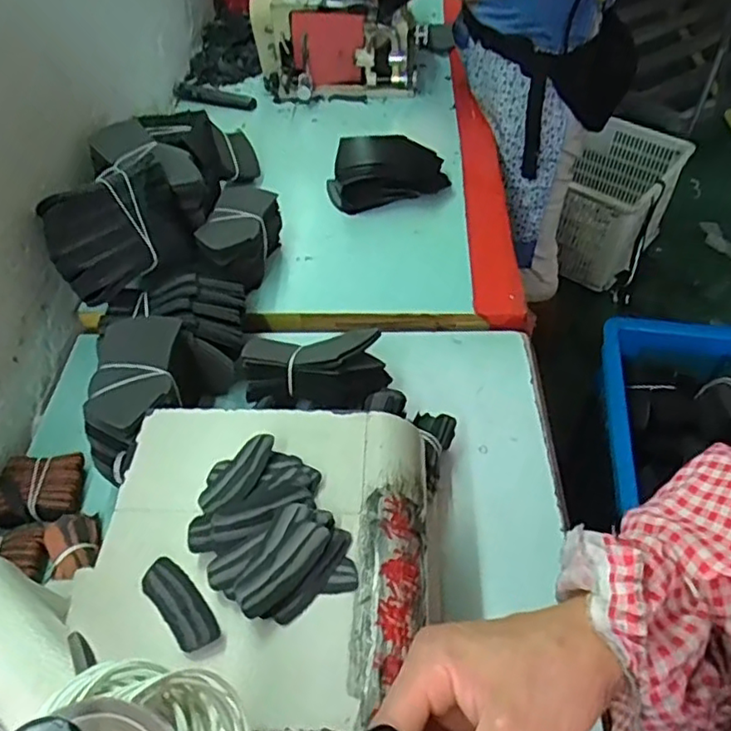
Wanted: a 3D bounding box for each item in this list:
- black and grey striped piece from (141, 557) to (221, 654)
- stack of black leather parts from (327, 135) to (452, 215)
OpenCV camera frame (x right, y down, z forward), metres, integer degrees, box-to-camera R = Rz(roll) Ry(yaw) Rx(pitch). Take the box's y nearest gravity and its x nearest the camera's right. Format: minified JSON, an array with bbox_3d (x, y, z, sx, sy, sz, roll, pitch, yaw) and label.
[{"bbox_3d":[-0.117,0.150,0.396,0.026,0.009,0.068,-35,57,-26],"label":"black and grey striped piece"},{"bbox_3d":[0.033,-0.265,0.875,0.165,0.055,0.108,3,49,3],"label":"stack of black leather parts"}]

